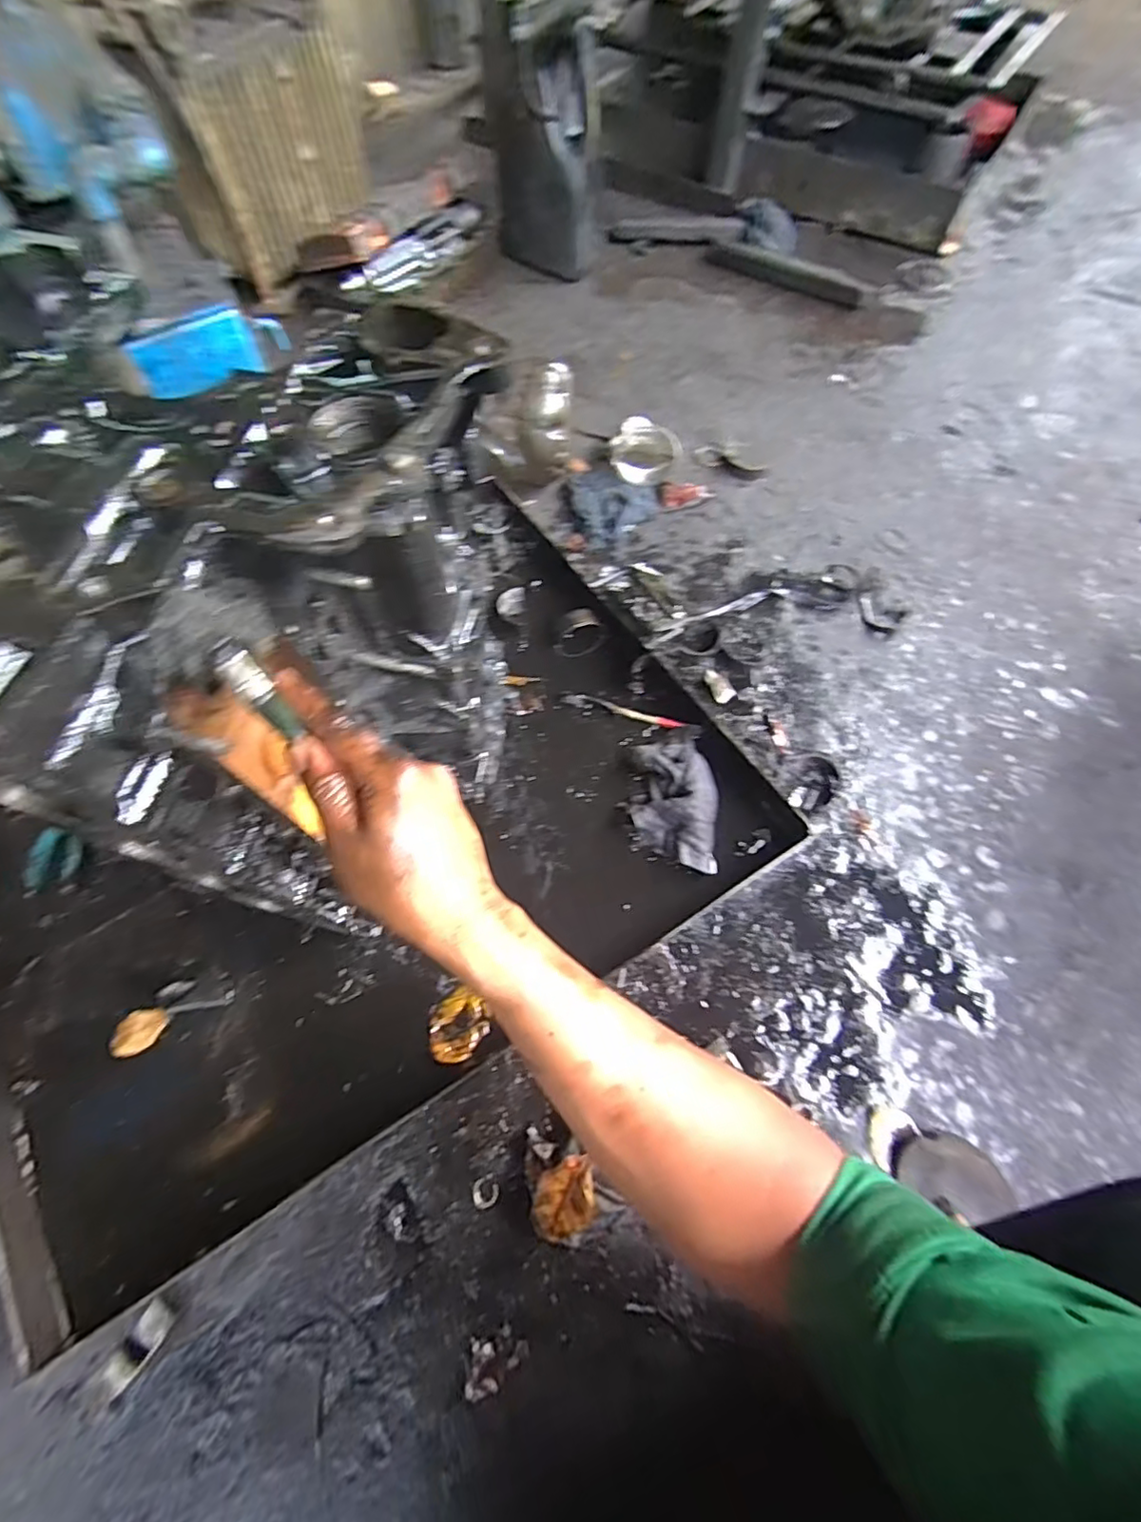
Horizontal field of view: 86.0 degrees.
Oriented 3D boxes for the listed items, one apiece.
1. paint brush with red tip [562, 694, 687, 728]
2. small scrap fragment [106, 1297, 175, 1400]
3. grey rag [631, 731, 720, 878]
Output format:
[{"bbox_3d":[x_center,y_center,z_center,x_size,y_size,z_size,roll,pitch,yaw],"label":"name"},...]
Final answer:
[{"bbox_3d":[0.066,-0.063,0.771,0.155,0.016,0.016,16,65,9],"label":"paint brush with red tip"},{"bbox_3d":[-0.365,0.497,0.520,0.028,0.005,0.062,30,68,15],"label":"small scrap fragment"},{"bbox_3d":[0.119,0.037,0.708,0.093,0.045,0.176,2,63,2],"label":"grey rag"}]

